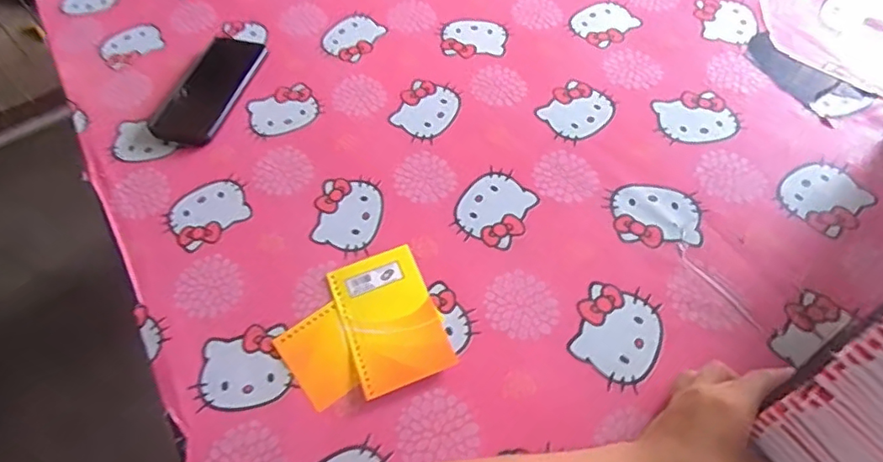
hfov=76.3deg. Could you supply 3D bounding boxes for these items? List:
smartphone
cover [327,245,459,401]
[{"bbox_3d":[-0.275,-0.171,0.665,0.088,0.015,0.160,11,59,12],"label":"smartphone"},{"bbox_3d":[-0.047,0.076,0.496,0.081,0.004,0.127,-21,58,-8],"label":"cover"}]

